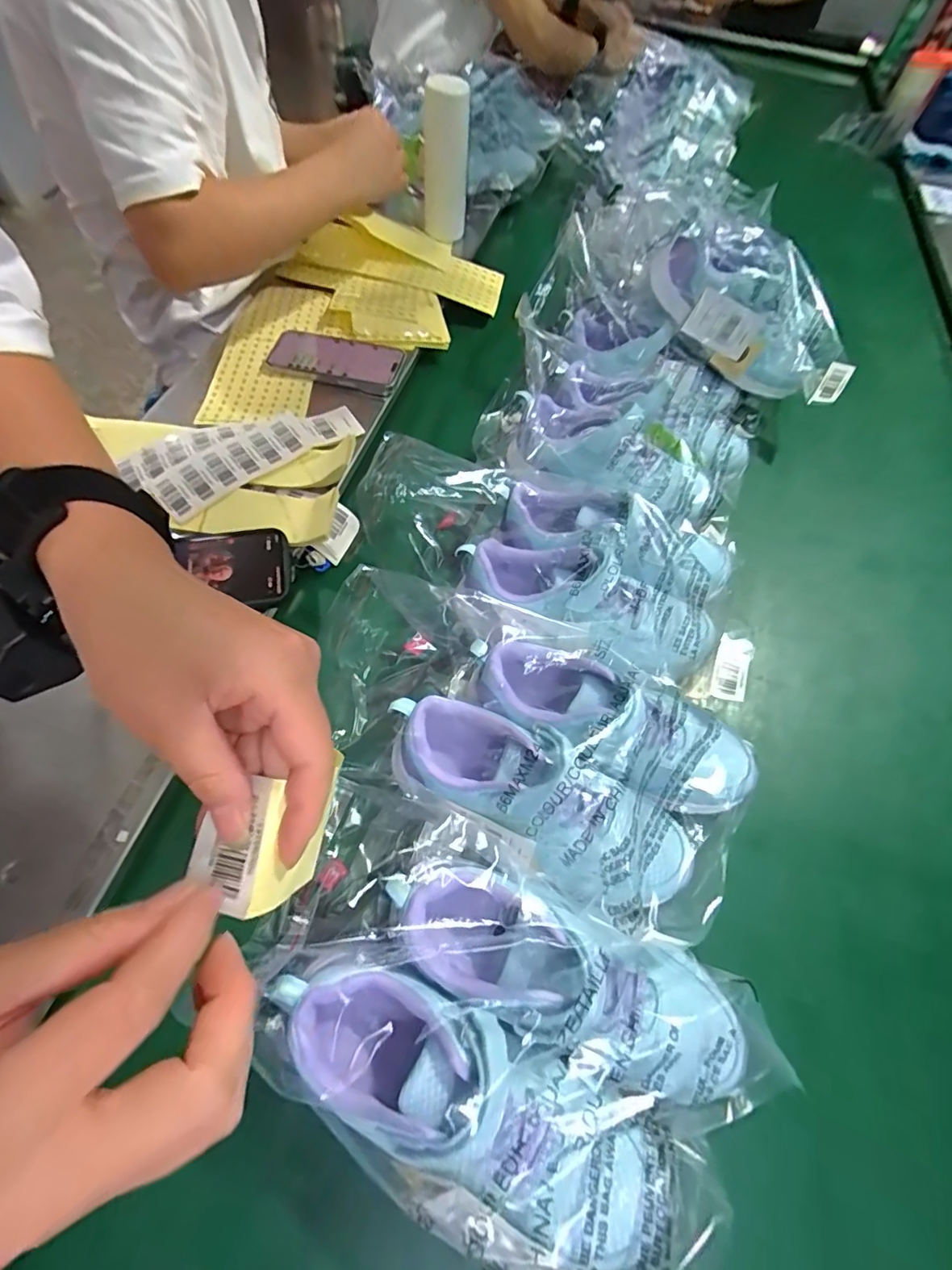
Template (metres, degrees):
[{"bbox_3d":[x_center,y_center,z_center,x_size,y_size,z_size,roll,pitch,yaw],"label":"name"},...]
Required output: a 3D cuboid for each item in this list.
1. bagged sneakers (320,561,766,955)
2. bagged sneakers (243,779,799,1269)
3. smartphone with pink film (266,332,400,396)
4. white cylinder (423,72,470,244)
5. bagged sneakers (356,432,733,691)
[{"bbox_3d":[0.048,0.084,0.398,0.327,0.124,0.173,27,63,14],"label":"bagged sneakers"},{"bbox_3d":[0.016,0.258,0.312,0.304,0.112,0.196,24,61,12],"label":"bagged sneakers"},{"bbox_3d":[-0.180,-0.345,0.641,0.165,0.013,0.085,15,60,7],"label":"smartphone with pink film"},{"bbox_3d":[-0.047,-0.721,0.783,0.071,0.179,0.068,-2,59,-3],"label":"white cylinder"},{"bbox_3d":[0.068,-0.077,0.478,0.336,0.109,0.175,15,60,7],"label":"bagged sneakers"}]

